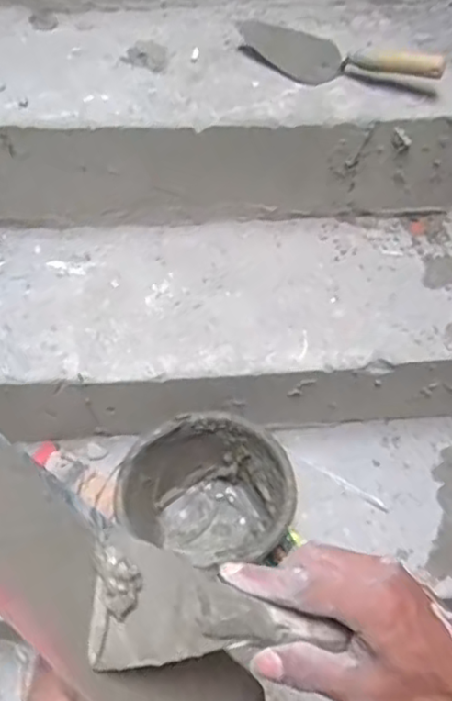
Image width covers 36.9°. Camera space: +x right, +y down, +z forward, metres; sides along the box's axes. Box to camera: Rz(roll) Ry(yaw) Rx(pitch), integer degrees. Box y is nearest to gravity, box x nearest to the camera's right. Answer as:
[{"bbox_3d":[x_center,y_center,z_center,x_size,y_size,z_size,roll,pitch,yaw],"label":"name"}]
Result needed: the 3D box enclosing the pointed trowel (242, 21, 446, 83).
[{"bbox_3d":[0.160,-0.437,0.983,0.304,0.049,0.094,13,57,9],"label":"pointed trowel"}]

